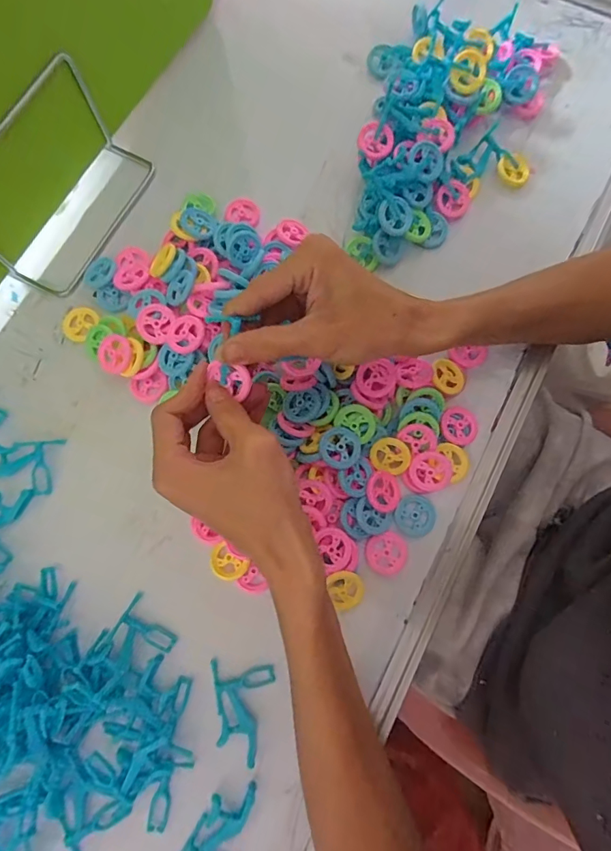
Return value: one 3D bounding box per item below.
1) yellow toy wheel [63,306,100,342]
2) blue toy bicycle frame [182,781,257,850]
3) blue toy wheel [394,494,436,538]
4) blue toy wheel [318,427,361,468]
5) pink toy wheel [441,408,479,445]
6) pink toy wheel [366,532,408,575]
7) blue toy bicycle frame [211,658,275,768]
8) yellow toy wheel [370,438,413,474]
[{"bbox_3d":[-0.183,-0.083,0.355,0.029,0.007,0.029,0,77,0],"label":"yellow toy wheel"},{"bbox_3d":[-0.052,0.255,0.275,0.041,0.008,0.056,19,77,4],"label":"blue toy bicycle frame"},{"bbox_3d":[0.080,0.066,0.321,0.029,0.005,0.030,0,77,0],"label":"blue toy wheel"},{"bbox_3d":[0.025,0.015,0.309,0.029,0.004,0.029,1,72,-3],"label":"blue toy wheel"},{"bbox_3d":[0.116,0.000,0.330,0.028,0.004,0.027,0,77,0],"label":"pink toy wheel"},{"bbox_3d":[0.058,0.092,0.314,0.030,0.006,0.029,0,77,0],"label":"pink toy wheel"},{"bbox_3d":[-0.045,0.189,0.289,0.042,0.011,0.053,6,77,1],"label":"blue toy bicycle frame"},{"bbox_3d":[0.063,0.023,0.322,0.029,0.005,0.026,13,109,11],"label":"yellow toy wheel"}]

